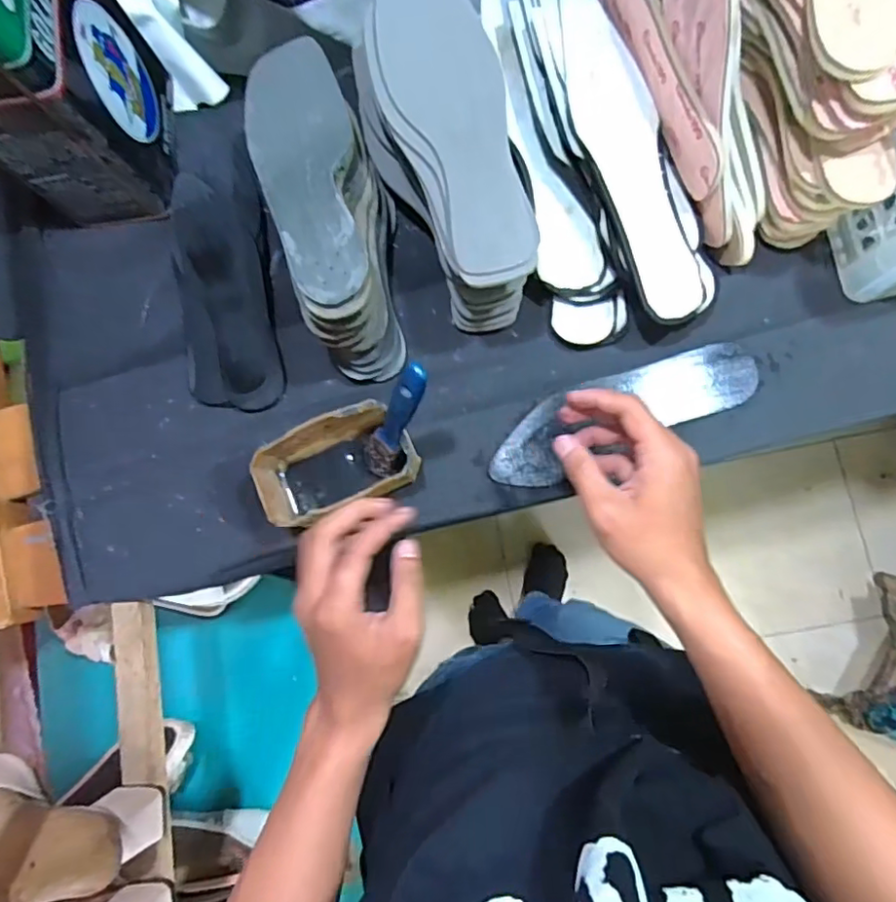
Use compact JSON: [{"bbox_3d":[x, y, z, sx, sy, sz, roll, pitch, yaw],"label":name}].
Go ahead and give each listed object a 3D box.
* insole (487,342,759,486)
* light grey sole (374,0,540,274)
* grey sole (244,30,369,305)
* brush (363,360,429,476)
[{"bbox_3d":[0.154,-0.034,0.519,0.243,0.009,0.070,-22,81,2],"label":"insole"},{"bbox_3d":[0.007,-0.246,0.436,0.081,0.029,0.235,-15,81,3],"label":"light grey sole"},{"bbox_3d":[-0.116,-0.219,0.455,0.080,0.035,0.234,-12,81,3],"label":"grey sole"},{"bbox_3d":[-0.042,-0.020,0.452,0.011,0.160,0.030,-36,79,-29],"label":"brush"}]

